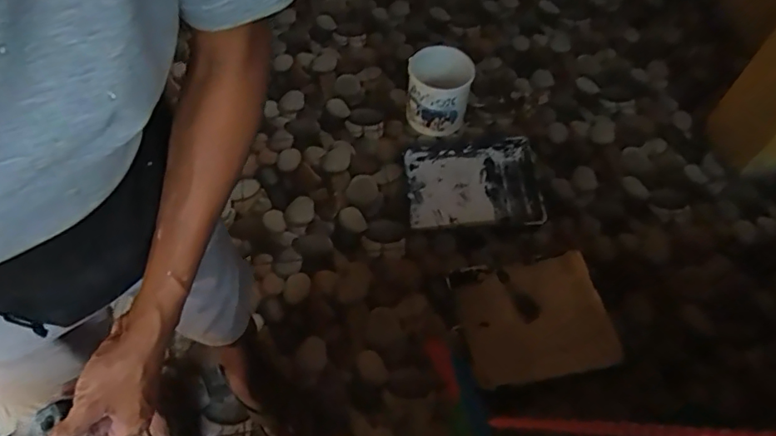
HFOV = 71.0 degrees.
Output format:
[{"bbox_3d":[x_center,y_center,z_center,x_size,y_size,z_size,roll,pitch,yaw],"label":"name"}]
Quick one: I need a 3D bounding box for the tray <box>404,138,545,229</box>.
[{"bbox_3d":[0.232,-0.097,1.505,0.355,0.072,0.298,-4,59,-5],"label":"tray"}]

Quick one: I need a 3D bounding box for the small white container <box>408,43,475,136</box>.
[{"bbox_3d":[0.144,-0.366,1.589,0.181,0.181,0.194,2,58,-1],"label":"small white container"}]

